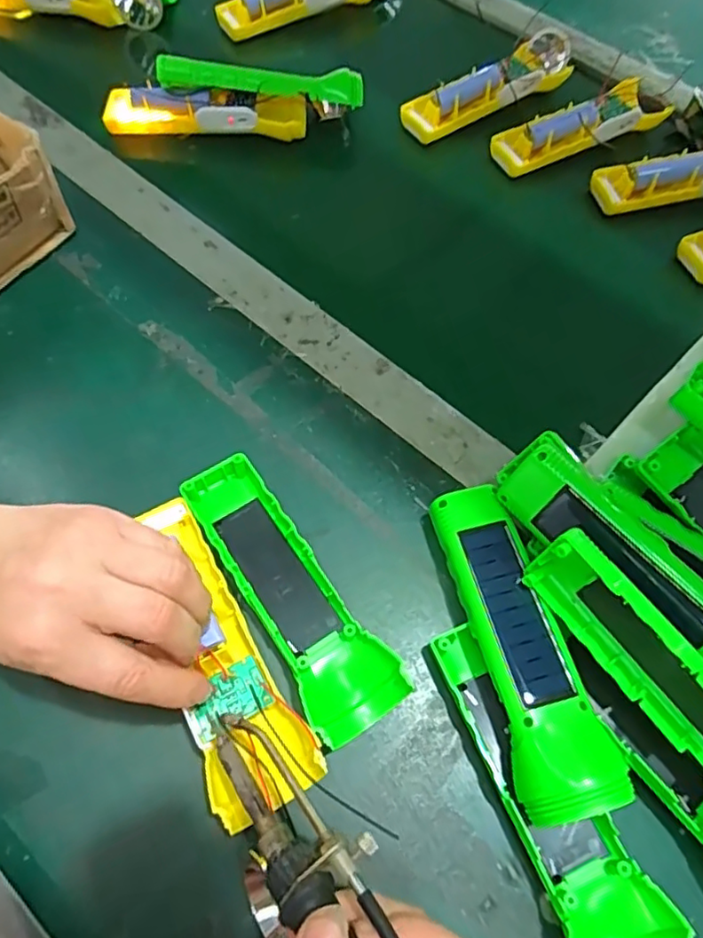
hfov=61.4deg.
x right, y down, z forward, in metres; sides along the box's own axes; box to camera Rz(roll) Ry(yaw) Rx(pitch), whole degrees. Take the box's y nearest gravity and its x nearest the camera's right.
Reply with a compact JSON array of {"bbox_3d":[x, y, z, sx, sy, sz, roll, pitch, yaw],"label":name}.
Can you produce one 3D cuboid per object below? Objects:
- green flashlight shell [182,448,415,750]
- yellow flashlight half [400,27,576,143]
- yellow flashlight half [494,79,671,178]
[{"bbox_3d":[-0.037,0.064,0.320,0.047,0.024,0.162,-31,69,-17],"label":"green flashlight shell"},{"bbox_3d":[0.124,-0.340,0.527,0.169,0.033,0.043,-31,72,-13],"label":"yellow flashlight half"},{"bbox_3d":[0.198,-0.296,0.510,0.156,0.028,0.043,-23,67,-14],"label":"yellow flashlight half"}]

